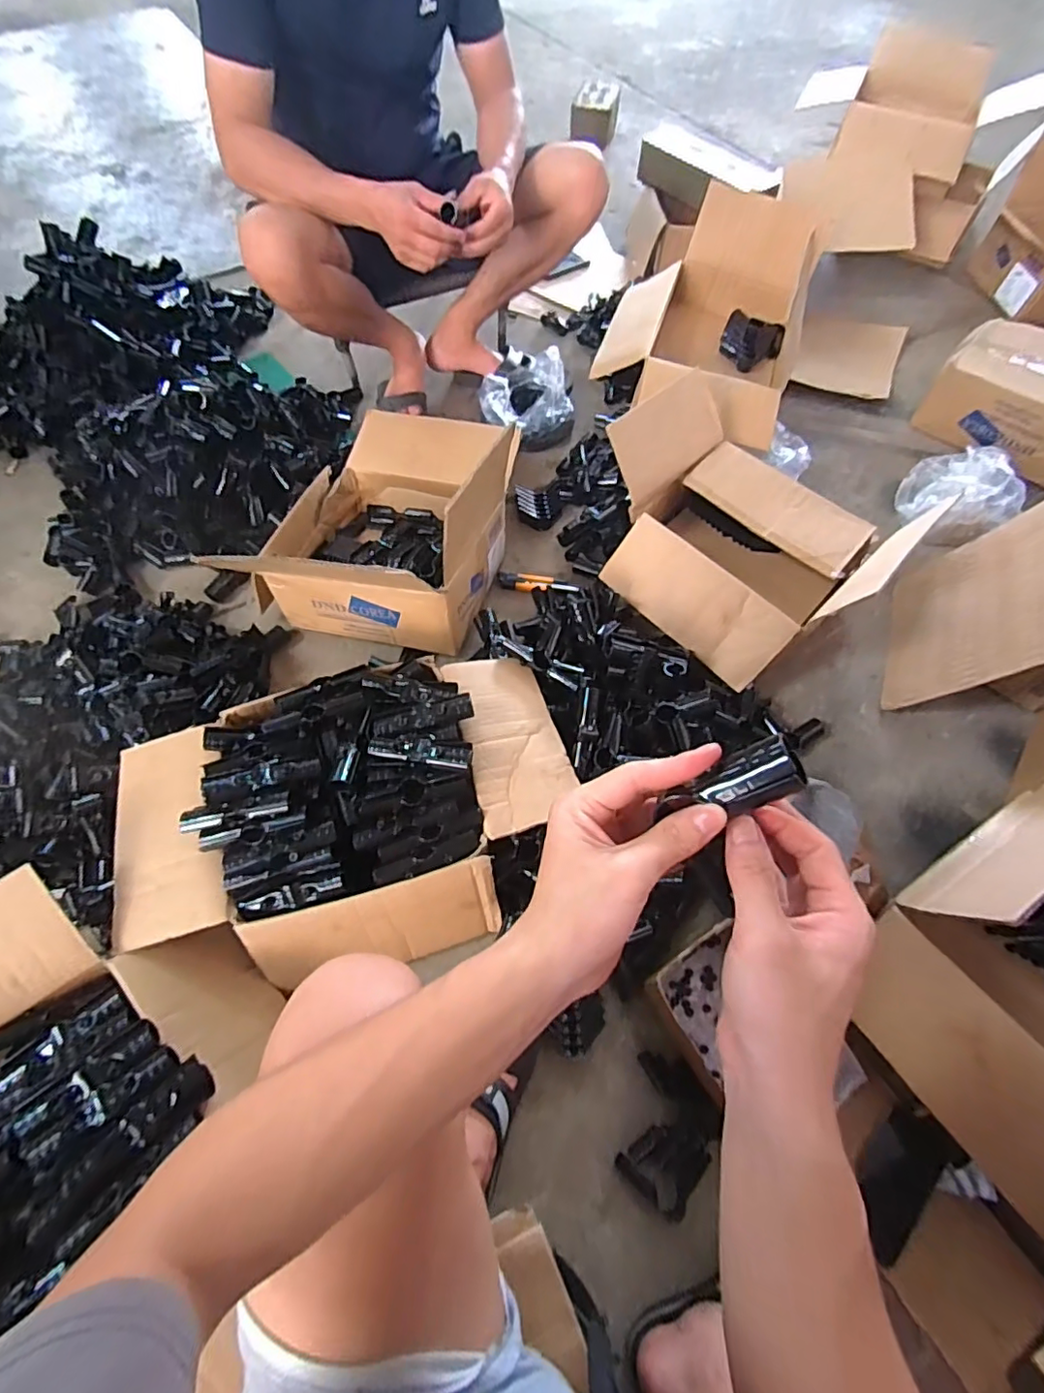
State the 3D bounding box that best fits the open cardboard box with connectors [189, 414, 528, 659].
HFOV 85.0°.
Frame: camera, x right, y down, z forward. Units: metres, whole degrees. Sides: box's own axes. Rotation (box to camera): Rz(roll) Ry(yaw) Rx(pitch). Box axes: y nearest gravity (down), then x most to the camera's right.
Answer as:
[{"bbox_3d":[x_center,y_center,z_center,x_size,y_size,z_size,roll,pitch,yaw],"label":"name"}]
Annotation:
[{"bbox_3d":[-0.218,-0.323,0.951,0.359,0.238,0.408,14,63,7],"label":"open cardboard box with connectors"}]

